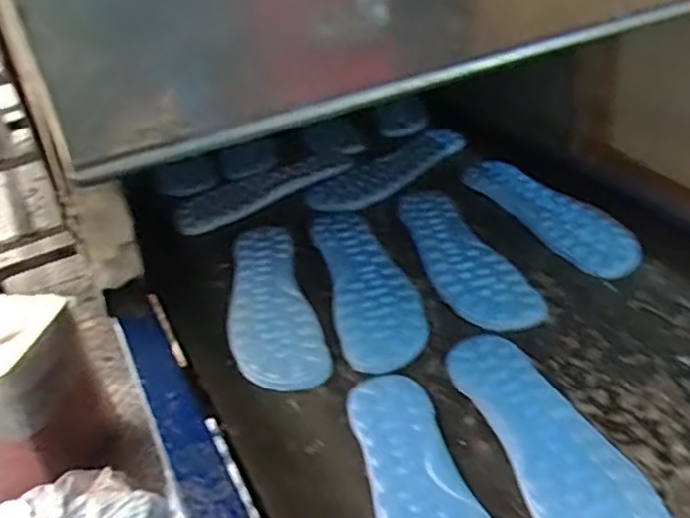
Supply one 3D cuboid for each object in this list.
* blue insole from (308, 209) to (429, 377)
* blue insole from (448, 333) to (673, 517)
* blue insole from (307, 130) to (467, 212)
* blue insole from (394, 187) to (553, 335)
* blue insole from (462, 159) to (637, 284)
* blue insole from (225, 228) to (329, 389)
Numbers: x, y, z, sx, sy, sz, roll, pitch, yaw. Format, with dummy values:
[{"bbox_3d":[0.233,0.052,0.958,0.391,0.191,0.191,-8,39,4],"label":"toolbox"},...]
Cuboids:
[{"bbox_3d":[0.022,0.018,0.707,0.082,0.006,0.256,-11,35,-6],"label":"blue insole"},{"bbox_3d":[0.151,0.134,0.512,0.078,0.012,0.255,-14,36,-9],"label":"blue insole"},{"bbox_3d":[0.062,-0.117,0.901,0.254,0.010,0.081,-29,41,-28],"label":"blue insole"},{"bbox_3d":[0.115,-0.015,0.738,0.081,0.008,0.267,-13,36,-8],"label":"blue insole"},{"bbox_3d":[0.229,-0.054,0.779,0.089,0.010,0.254,-18,37,-15],"label":"blue insole"},{"bbox_3d":[-0.078,0.034,0.700,0.081,0.009,0.269,-13,36,-7],"label":"blue insole"}]

